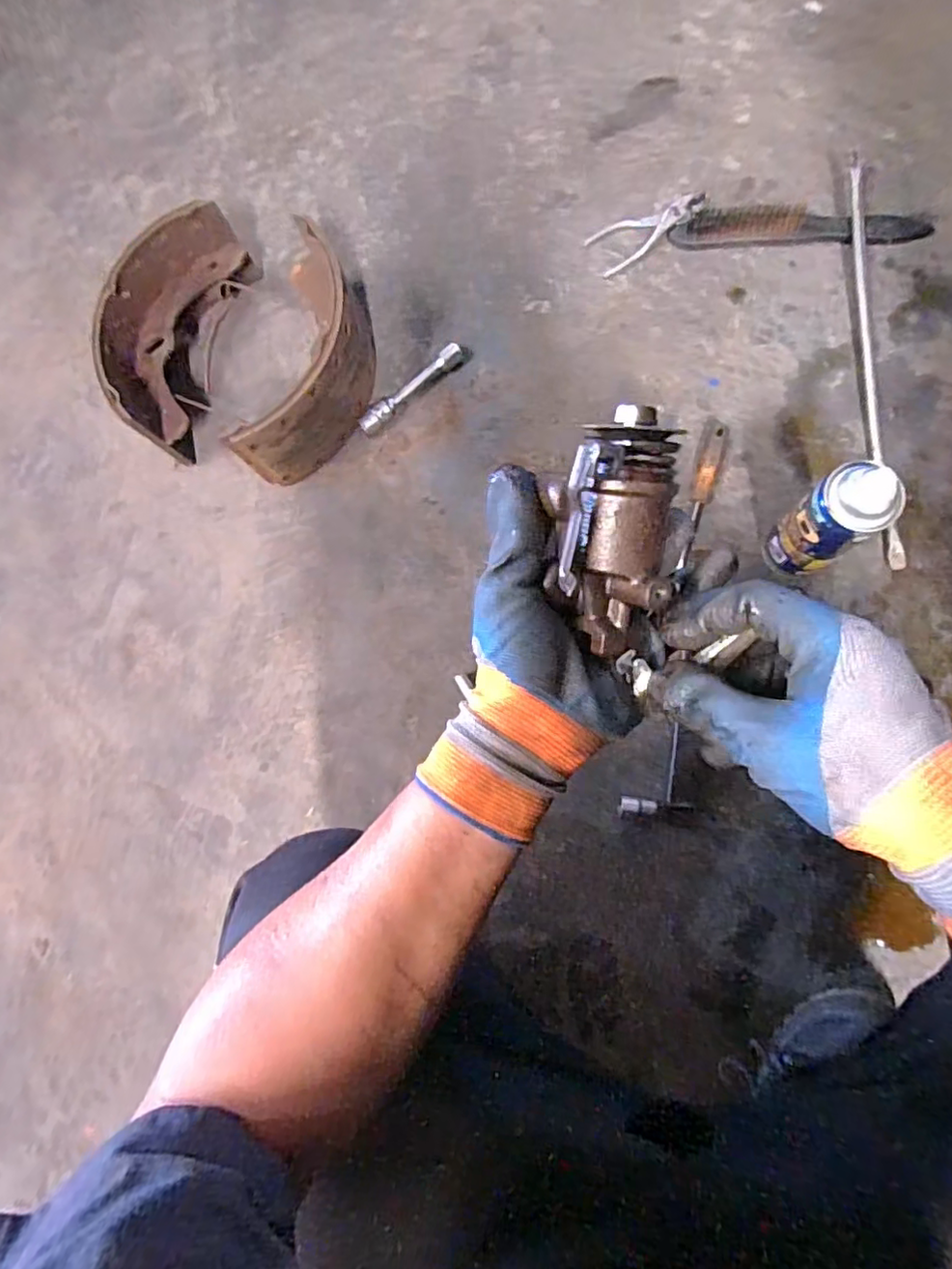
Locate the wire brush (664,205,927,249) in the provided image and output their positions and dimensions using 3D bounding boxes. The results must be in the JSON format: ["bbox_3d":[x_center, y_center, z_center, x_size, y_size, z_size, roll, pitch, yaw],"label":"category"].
[{"bbox_3d":[0.370,-0.464,0.693,0.277,0.033,0.036,8,84,6],"label":"wire brush"}]

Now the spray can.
[{"bbox_3d":[0.324,-0.102,0.568,0.054,0.161,0.063,-37,79,0],"label":"spray can"}]

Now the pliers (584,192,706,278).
[{"bbox_3d":[0.211,-0.495,0.734,0.145,0.014,0.057,-27,81,2],"label":"pliers"}]

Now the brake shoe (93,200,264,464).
[{"bbox_3d":[-0.360,-0.352,0.719,0.119,0.109,0.271,11,84,7],"label":"brake shoe"}]

